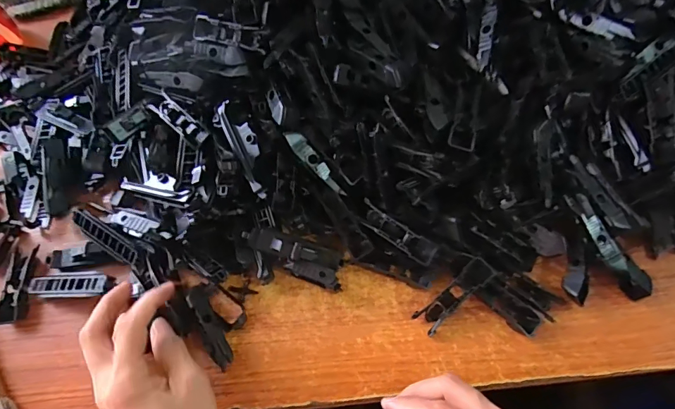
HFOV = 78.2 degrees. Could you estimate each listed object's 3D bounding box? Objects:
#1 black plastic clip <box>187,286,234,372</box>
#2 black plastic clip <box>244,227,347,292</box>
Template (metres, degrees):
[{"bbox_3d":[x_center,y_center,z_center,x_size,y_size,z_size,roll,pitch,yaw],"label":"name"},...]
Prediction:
[{"bbox_3d":[-0.098,0.092,0.320,0.015,0.020,0.067,-28,63,-10],"label":"black plastic clip"},{"bbox_3d":[-0.034,0.039,0.329,0.083,0.019,0.027,24,66,2],"label":"black plastic clip"}]

